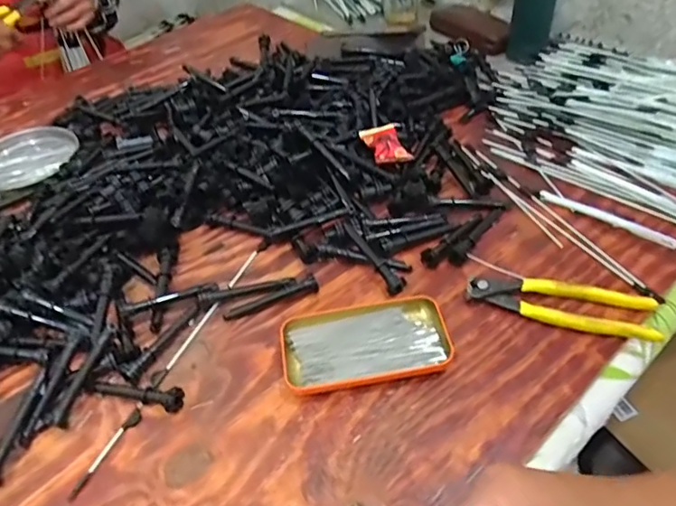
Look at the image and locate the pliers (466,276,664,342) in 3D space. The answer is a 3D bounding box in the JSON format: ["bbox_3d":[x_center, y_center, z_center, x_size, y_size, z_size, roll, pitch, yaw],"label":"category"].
[{"bbox_3d":[0.201,0.046,0.474,0.161,0.018,0.042,7,47,13],"label":"pliers"}]

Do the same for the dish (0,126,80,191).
[{"bbox_3d":[-0.418,-0.130,0.697,0.136,0.016,0.116,-16,47,-10],"label":"dish"}]

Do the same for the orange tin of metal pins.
[{"bbox_3d":[0.024,0.078,0.457,0.142,0.021,0.077,-11,46,-4],"label":"orange tin of metal pins"}]

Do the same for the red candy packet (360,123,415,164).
[{"bbox_3d":[0.057,-0.130,0.628,0.044,0.018,0.073,-17,47,-9],"label":"red candy packet"}]

